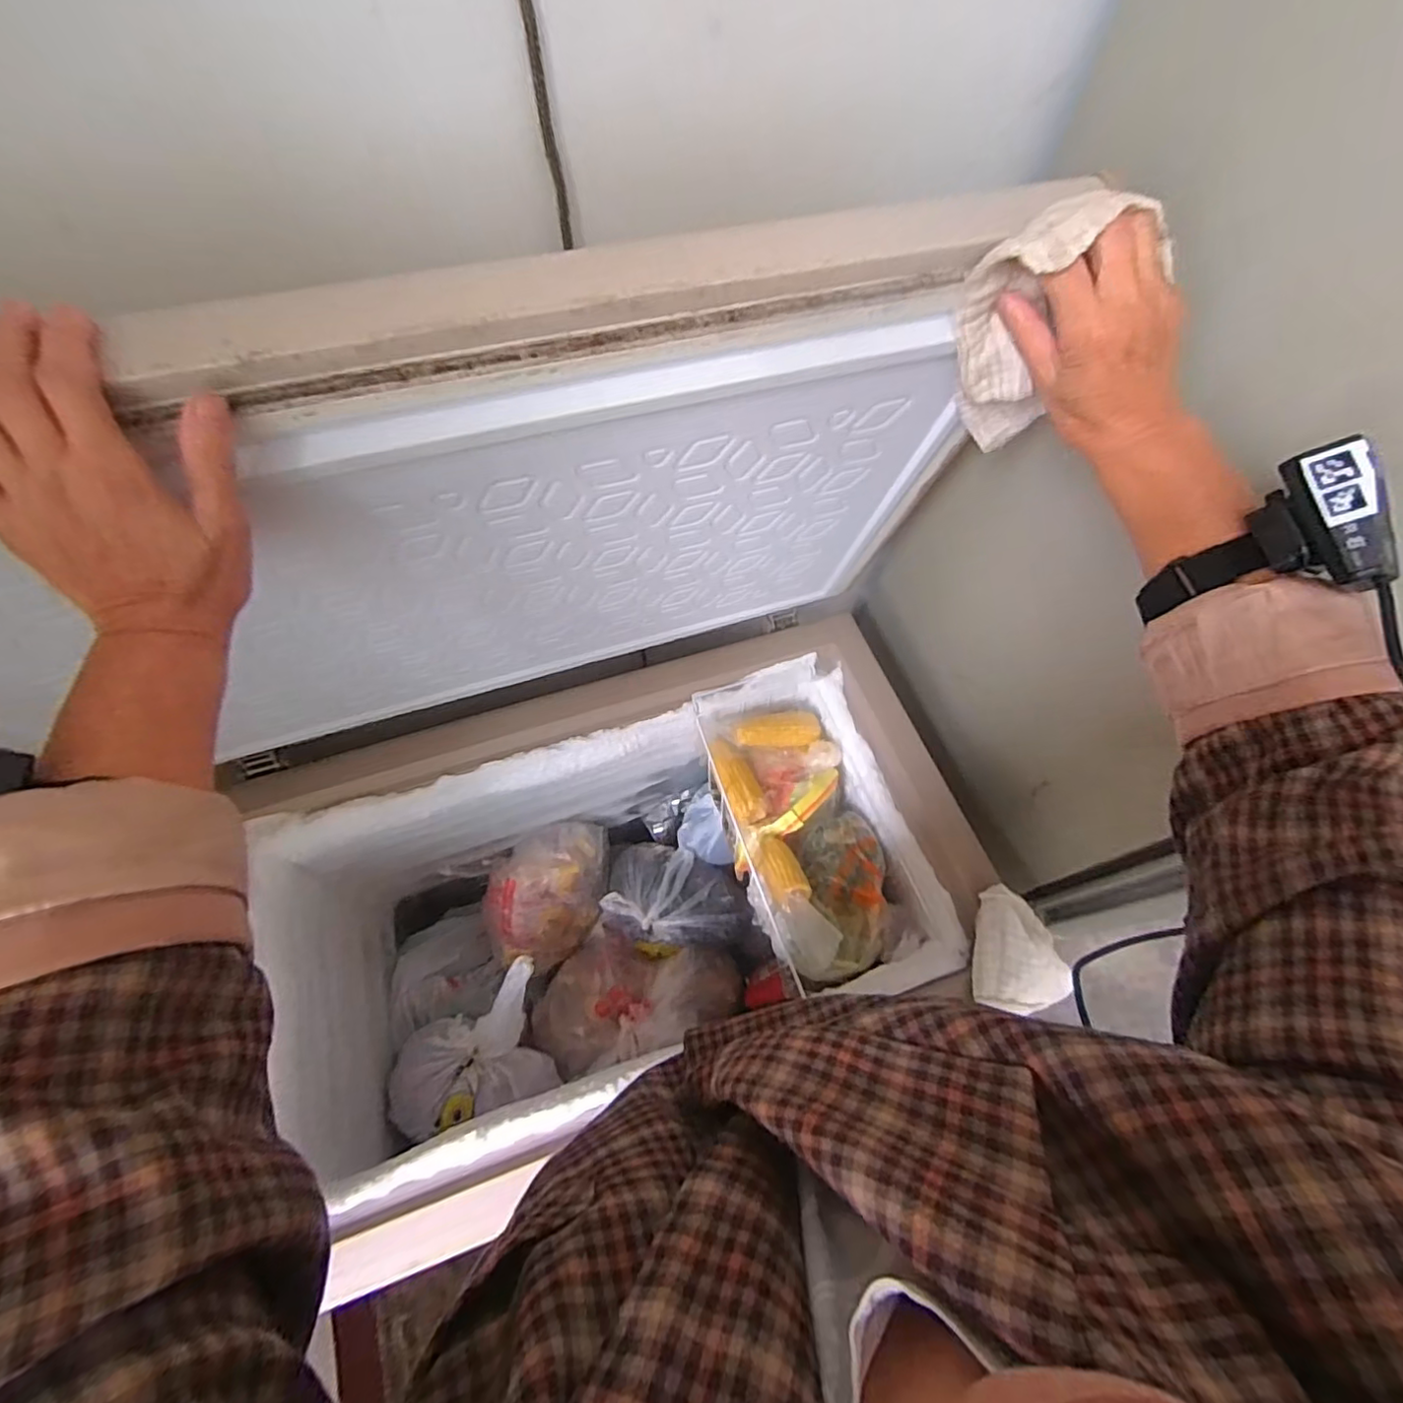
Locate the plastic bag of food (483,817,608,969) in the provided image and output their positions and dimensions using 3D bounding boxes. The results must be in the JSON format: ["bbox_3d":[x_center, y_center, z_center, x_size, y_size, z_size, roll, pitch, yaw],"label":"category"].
[{"bbox_3d":[-0.255,0.309,1.019,0.173,0.116,0.252,33,67,17],"label":"plastic bag of food"}]

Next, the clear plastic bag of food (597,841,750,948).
[{"bbox_3d":[-0.047,0.338,1.036,0.263,0.105,0.166,14,63,8],"label":"clear plastic bag of food"}]

